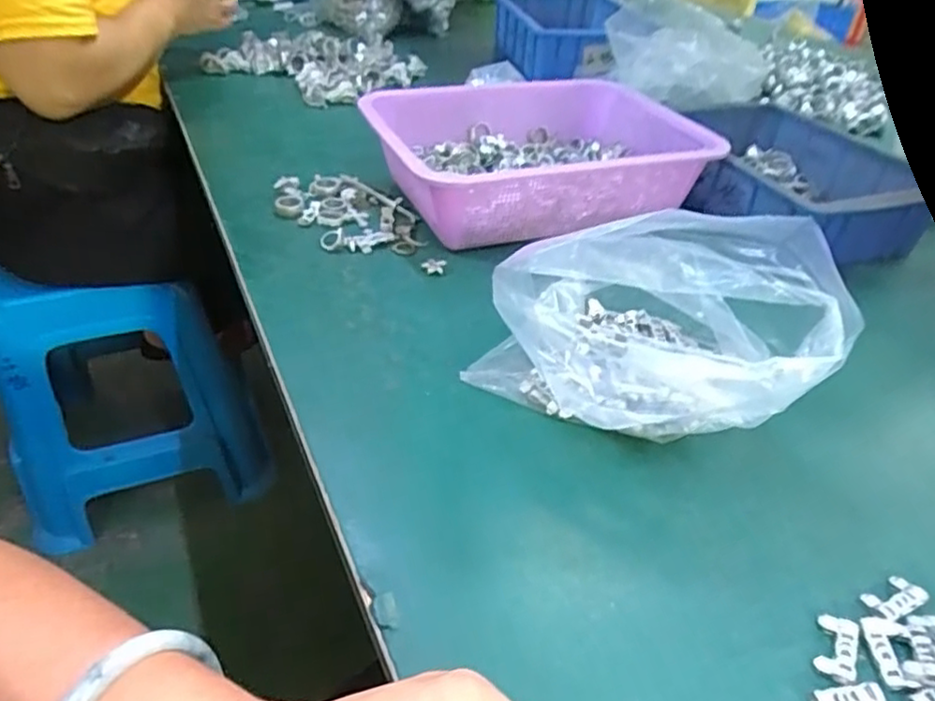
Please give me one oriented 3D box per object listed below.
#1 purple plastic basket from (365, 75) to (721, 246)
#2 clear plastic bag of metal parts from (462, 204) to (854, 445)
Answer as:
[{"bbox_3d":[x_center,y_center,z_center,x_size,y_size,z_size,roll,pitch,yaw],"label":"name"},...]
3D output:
[{"bbox_3d":[0.065,-0.185,0.628,0.294,0.083,0.227,-10,40,-17],"label":"purple plastic basket"},{"bbox_3d":[0.103,-0.021,0.391,0.192,0.125,0.134,10,38,8],"label":"clear plastic bag of metal parts"}]

